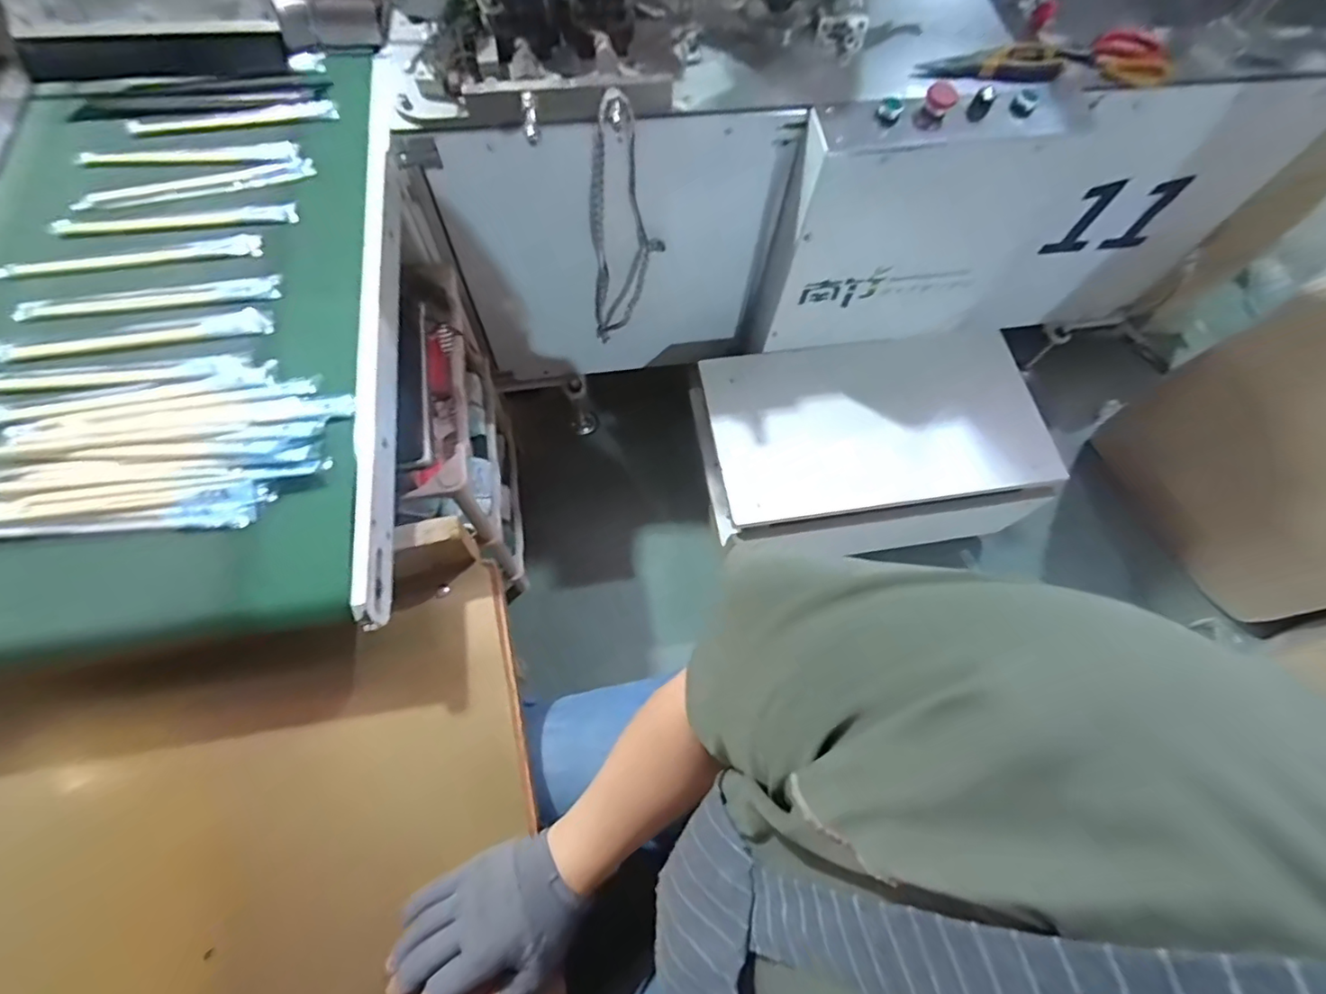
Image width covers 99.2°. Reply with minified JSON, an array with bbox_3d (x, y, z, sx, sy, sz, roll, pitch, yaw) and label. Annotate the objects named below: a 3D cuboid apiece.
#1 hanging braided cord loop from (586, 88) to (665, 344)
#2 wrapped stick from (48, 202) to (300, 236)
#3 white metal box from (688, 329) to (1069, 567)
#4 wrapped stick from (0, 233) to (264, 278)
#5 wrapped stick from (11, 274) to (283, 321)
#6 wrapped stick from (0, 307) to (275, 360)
[{"bbox_3d":[-0.054,-0.367,0.812,0.106,0.391,0.034,1,67,-2],"label":"hanging braided cord loop"},{"bbox_3d":[-0.481,-0.277,0.561,0.219,0.009,0.024,-8,68,-6],"label":"wrapped stick"},{"bbox_3d":[0.369,-0.105,0.987,0.581,0.126,0.338,-5,68,-5],"label":"white metal box"},{"bbox_3d":[-0.510,-0.233,0.543,0.229,0.007,0.028,-10,68,-6],"label":"wrapped stick"},{"bbox_3d":[-0.477,-0.186,0.525,0.223,0.004,0.028,-8,68,-6],"label":"wrapped stick"},{"bbox_3d":[-0.475,-0.147,0.511,0.223,0.008,0.029,-10,68,-7],"label":"wrapped stick"}]

